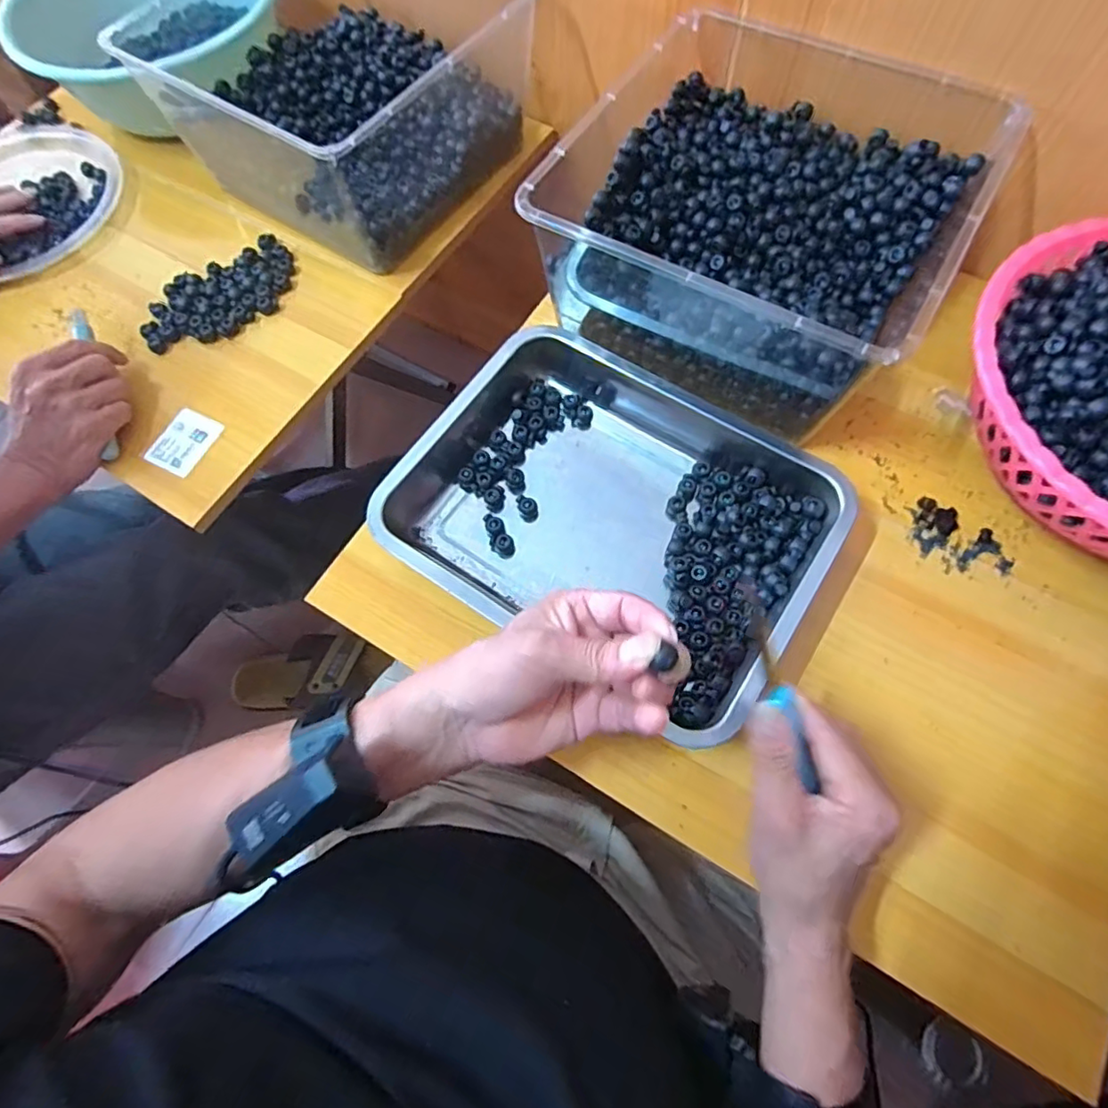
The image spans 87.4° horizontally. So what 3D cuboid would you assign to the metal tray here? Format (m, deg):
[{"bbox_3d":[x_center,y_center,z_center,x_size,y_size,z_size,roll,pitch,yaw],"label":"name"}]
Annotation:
[{"bbox_3d":[0.046,-0.035,0.460,0.309,0.049,0.252,33,73,14],"label":"metal tray"}]

